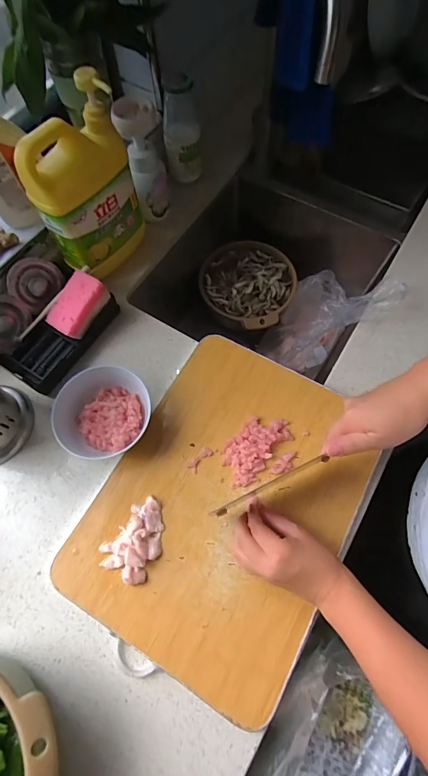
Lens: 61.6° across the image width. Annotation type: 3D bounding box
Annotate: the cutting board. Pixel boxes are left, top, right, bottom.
[{"bbox_3d":[0.016,0.136,0.464,0.299,0.030,0.388,28,72,10],"label":"cutting board"}]

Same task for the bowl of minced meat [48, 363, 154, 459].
[{"bbox_3d":[-0.146,0.035,0.478,0.112,0.051,0.118,9,70,4],"label":"bowl of minced meat"}]

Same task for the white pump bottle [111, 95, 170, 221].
[{"bbox_3d":[-0.111,-0.364,0.586,0.066,0.157,0.080,-9,70,-3],"label":"white pump bottle"}]

